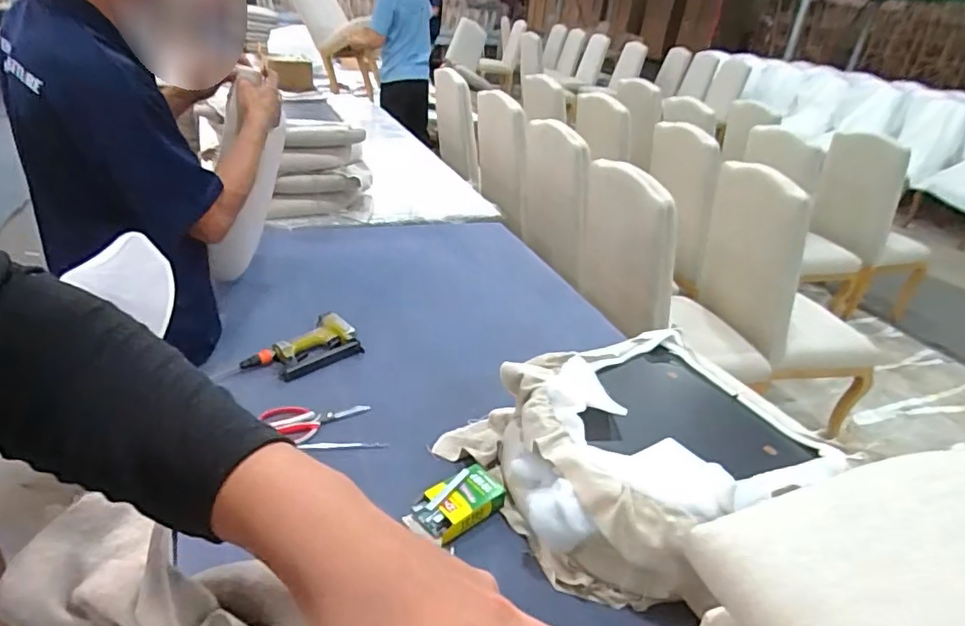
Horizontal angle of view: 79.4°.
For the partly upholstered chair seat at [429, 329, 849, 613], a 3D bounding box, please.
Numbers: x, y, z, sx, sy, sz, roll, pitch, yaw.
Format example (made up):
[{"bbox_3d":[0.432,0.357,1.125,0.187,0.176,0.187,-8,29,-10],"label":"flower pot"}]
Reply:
[{"bbox_3d":[0.265,0.221,0.994,0.520,0.158,0.482,-15,37,-34],"label":"partly upholstered chair seat"}]

